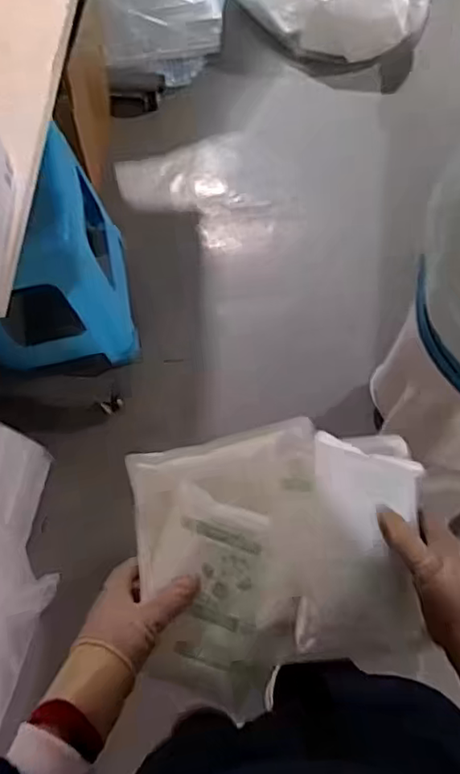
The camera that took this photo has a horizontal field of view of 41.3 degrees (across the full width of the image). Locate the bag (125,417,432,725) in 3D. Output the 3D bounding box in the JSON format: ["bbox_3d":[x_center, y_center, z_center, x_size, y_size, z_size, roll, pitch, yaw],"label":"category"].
[{"bbox_3d":[0.052,0.147,0.533,0.257,0.075,0.221,-11,71,-1],"label":"bag"}]

